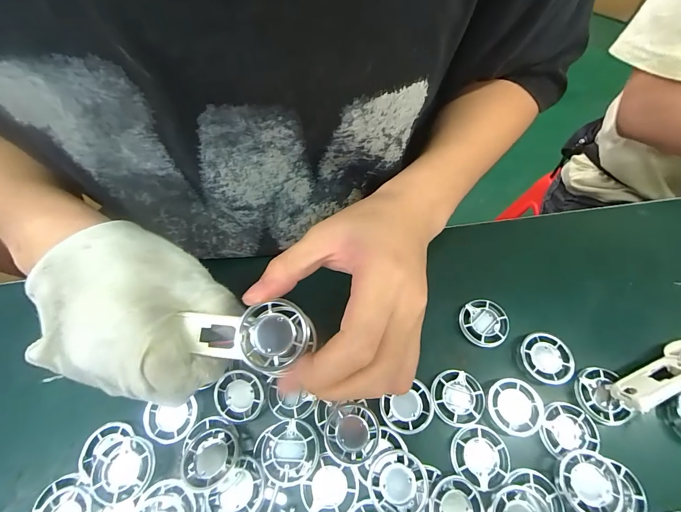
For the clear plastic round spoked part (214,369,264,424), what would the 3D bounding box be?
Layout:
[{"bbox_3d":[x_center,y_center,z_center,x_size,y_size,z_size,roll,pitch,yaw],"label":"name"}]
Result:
[{"bbox_3d":[-0.075,0.104,0.243,0.034,0.009,0.038,-15,84,9],"label":"clear plastic round spoked part"}]

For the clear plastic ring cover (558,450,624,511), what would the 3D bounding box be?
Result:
[{"bbox_3d":[0.167,0.152,0.218,0.039,0.007,0.037,-20,65,-8],"label":"clear plastic ring cover"}]

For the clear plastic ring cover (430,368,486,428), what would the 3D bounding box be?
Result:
[{"bbox_3d":[0.089,0.106,0.248,0.038,0.006,0.038,34,69,17],"label":"clear plastic ring cover"}]

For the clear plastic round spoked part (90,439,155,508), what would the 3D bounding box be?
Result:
[{"bbox_3d":[-0.146,0.143,0.221,0.039,0.007,0.037,-29,66,-12],"label":"clear plastic round spoked part"}]

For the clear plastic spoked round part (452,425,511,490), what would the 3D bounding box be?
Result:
[{"bbox_3d":[0.098,0.140,0.231,0.038,0.004,0.038,-1,63,1],"label":"clear plastic spoked round part"}]

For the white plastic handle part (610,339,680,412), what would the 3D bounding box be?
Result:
[{"bbox_3d":[0.248,0.087,0.246,0.095,0.026,0.036,-14,64,-6],"label":"white plastic handle part"}]

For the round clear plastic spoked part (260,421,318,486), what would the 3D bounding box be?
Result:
[{"bbox_3d":[-0.034,0.135,0.227,0.037,0.016,0.038,-1,63,1],"label":"round clear plastic spoked part"}]

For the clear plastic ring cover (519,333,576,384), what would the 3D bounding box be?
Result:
[{"bbox_3d":[0.164,0.081,0.261,0.037,0.010,0.039,-38,68,-16],"label":"clear plastic ring cover"}]

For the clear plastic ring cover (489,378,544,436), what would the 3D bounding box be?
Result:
[{"bbox_3d":[0.130,0.111,0.244,0.039,0.006,0.037,2,63,2],"label":"clear plastic ring cover"}]

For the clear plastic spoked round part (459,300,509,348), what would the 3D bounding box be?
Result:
[{"bbox_3d":[0.120,0.058,0.279,0.039,0.014,0.038,-12,64,-5],"label":"clear plastic spoked round part"}]

